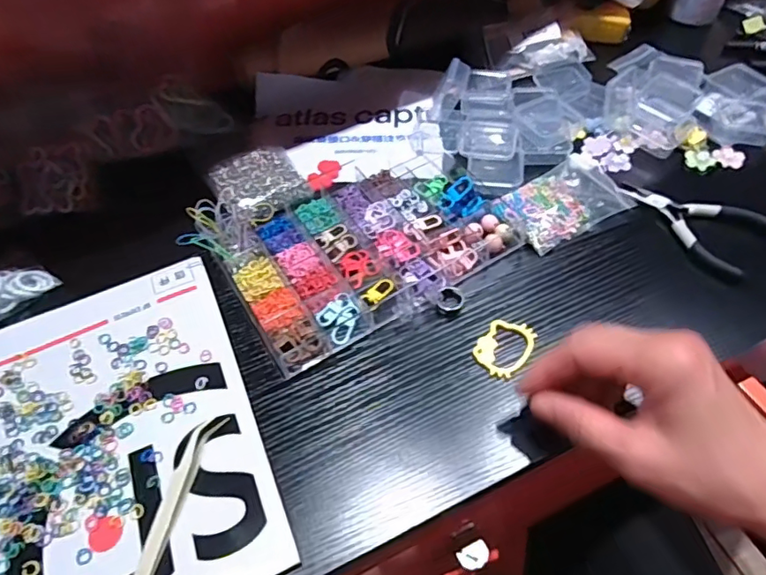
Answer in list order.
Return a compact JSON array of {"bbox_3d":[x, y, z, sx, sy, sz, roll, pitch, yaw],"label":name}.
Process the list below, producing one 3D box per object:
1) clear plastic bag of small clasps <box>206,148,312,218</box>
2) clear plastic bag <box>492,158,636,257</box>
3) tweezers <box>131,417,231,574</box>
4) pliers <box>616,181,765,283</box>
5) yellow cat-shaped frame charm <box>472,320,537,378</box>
[{"bbox_3d":[-0.107,-0.094,0.471,0.070,0.014,0.080,-27,57,-14],"label":"clear plastic bag of small clasps"},{"bbox_3d":[0.144,-0.070,0.434,0.098,0.010,0.064,-29,58,-16],"label":"clear plastic bag"},{"bbox_3d":[-0.124,0.130,0.311,0.018,0.005,0.117,10,56,11],"label":"tweezers"},{"bbox_3d":[0.238,-0.056,0.421,0.064,0.008,0.109,-37,60,-20],"label":"pliers"},{"bbox_3d":[0.083,0.040,0.367,0.033,0.004,0.044,34,64,24],"label":"yellow cat-shaped frame charm"}]

